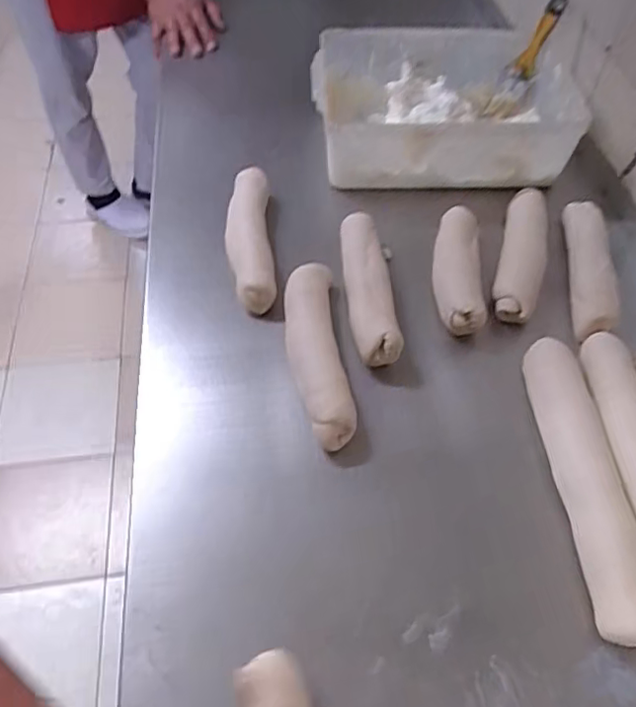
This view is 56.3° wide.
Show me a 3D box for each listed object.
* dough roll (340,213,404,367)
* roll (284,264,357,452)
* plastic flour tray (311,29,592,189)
[{"bbox_3d":[0.055,-0.080,0.654,0.053,0.036,0.213,-2,54,-1],"label":"dough roll"},{"bbox_3d":[-0.004,-0.015,0.603,0.057,0.052,0.225,-5,55,-4],"label":"roll"},{"bbox_3d":[0.170,-0.349,0.835,0.337,0.099,0.258,-1,54,-1],"label":"plastic flour tray"}]

